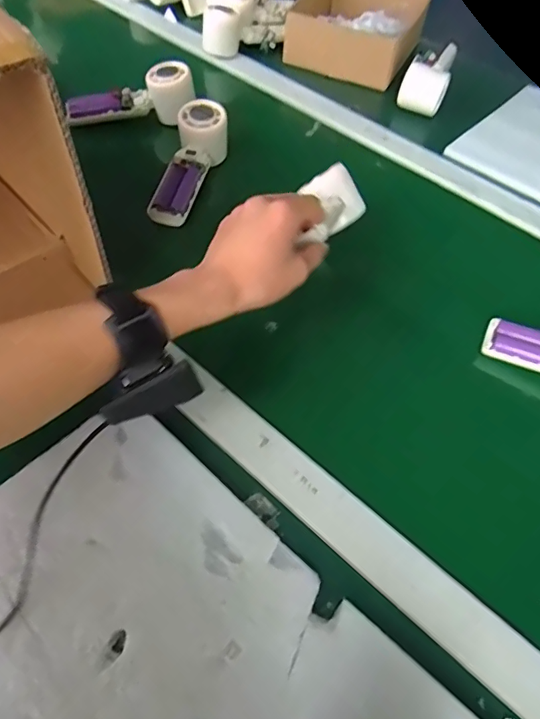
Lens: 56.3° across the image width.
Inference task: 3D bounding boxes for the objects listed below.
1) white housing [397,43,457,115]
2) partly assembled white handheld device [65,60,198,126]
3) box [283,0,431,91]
[{"bbox_3d":[0.236,-0.413,0.734,0.061,0.049,0.148,23,57,9],"label":"white housing"},{"bbox_3d":[-0.178,-0.331,0.654,0.167,0.062,0.048,-11,55,4],"label":"partly assembled white handheld device"},{"bbox_3d":[0.130,-0.527,0.791,0.189,0.060,0.217,19,57,6],"label":"box"}]

